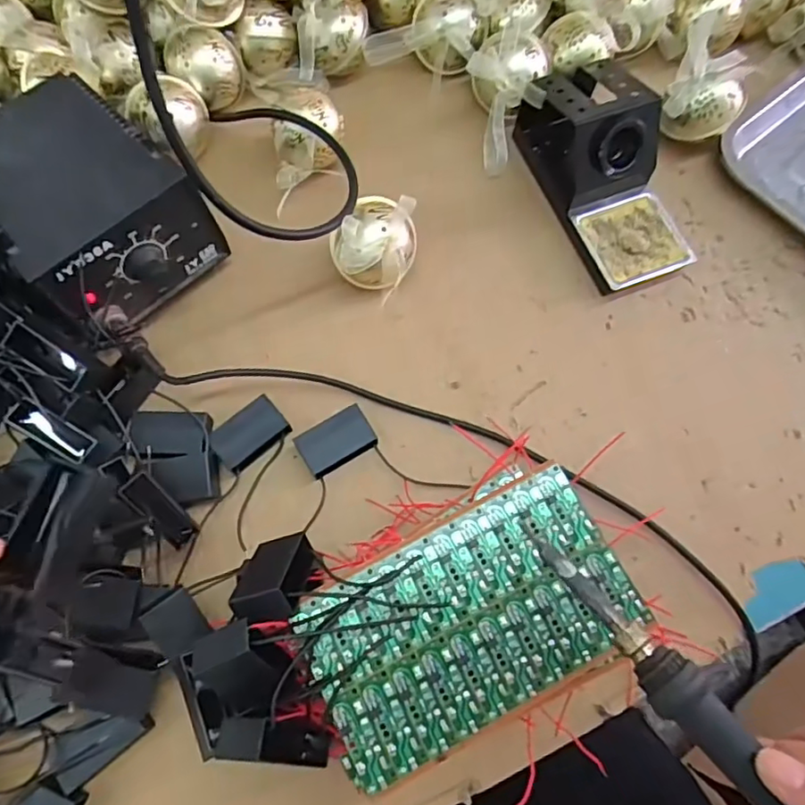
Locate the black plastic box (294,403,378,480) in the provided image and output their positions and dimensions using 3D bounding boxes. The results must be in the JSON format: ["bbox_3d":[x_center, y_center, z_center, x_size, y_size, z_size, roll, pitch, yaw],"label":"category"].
[{"bbox_3d":[-0.043,0.027,0.386,0.047,0.013,0.031,-30,74,-11],"label":"black plastic box"}]

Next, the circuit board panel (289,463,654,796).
[{"bbox_3d":[0.033,0.106,0.289,0.158,0.005,0.088,-27,74,-10],"label":"circuit board panel"}]

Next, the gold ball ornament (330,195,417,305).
[{"bbox_3d":[-0.017,-0.109,0.403,0.048,0.064,0.058,13,71,3],"label":"gold ball ornament"}]

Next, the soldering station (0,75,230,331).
[{"bbox_3d":[-0.213,-0.131,0.393,0.143,0.090,0.109,42,75,12],"label":"soldering station"}]

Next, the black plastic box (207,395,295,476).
[{"bbox_3d":[-0.100,0.021,0.386,0.047,0.013,0.029,-40,77,-13],"label":"black plastic box"}]

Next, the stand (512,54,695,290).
[{"bbox_3d":[0.149,-0.173,0.422,0.070,0.073,0.169,-21,73,-8],"label":"stand"}]

